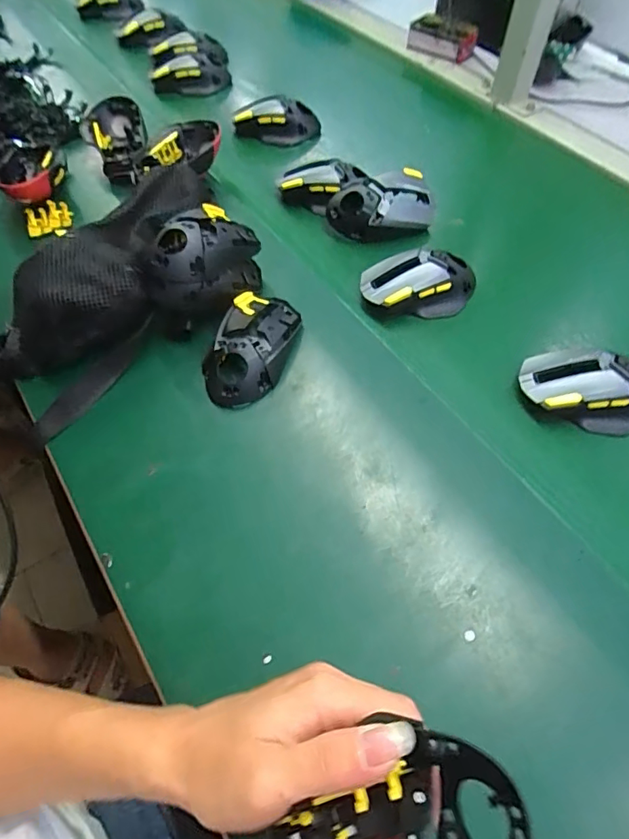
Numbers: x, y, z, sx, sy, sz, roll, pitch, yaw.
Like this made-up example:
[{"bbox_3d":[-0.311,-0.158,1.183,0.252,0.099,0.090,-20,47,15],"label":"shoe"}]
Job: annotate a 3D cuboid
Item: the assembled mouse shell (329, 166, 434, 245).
[{"bbox_3d":[0.073,-0.228,0.543,0.111,0.050,0.055,-9,57,-5],"label":"assembled mouse shell"}]

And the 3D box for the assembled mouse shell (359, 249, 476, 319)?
[{"bbox_3d":[0.104,-0.134,0.493,0.111,0.033,0.064,-3,57,-1],"label":"assembled mouse shell"}]

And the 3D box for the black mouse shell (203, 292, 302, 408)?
[{"bbox_3d":[-0.058,-0.067,0.453,0.072,0.034,0.117,22,59,14],"label":"black mouse shell"}]

